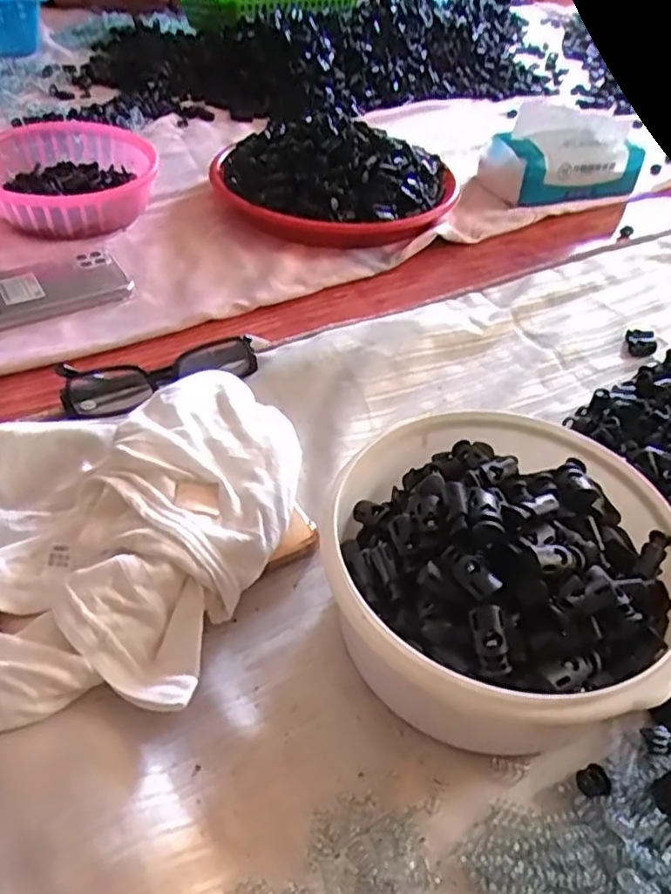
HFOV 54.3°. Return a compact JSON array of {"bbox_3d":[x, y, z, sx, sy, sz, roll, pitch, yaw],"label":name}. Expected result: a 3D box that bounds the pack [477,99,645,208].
[{"bbox_3d":[0.245,-0.313,0.706,0.159,0.086,0.075,-8,45,-12],"label":"pack"}]

